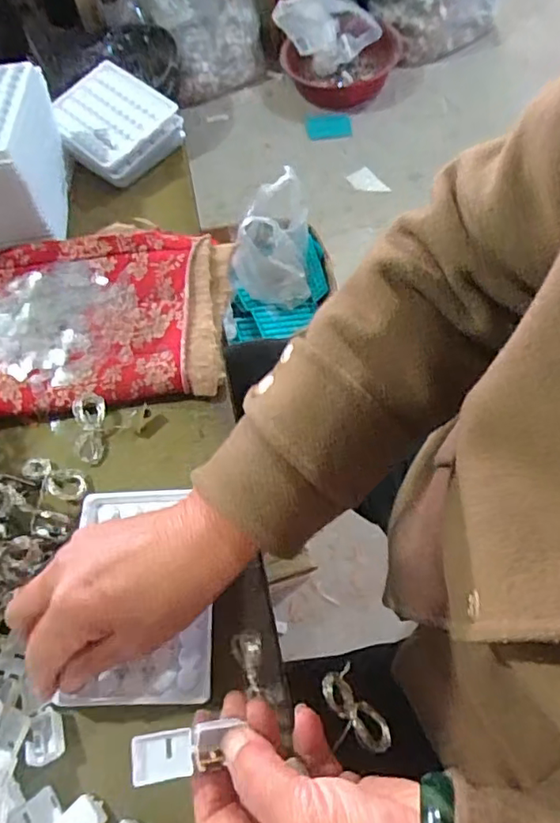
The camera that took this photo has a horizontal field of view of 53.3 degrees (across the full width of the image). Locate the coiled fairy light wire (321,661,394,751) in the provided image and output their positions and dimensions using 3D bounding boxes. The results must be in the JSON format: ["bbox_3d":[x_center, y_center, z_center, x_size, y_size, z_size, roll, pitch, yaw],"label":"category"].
[{"bbox_3d":[0.037,0.160,0.294,0.029,0.007,0.047,-29,84,-34],"label":"coiled fairy light wire"}]

